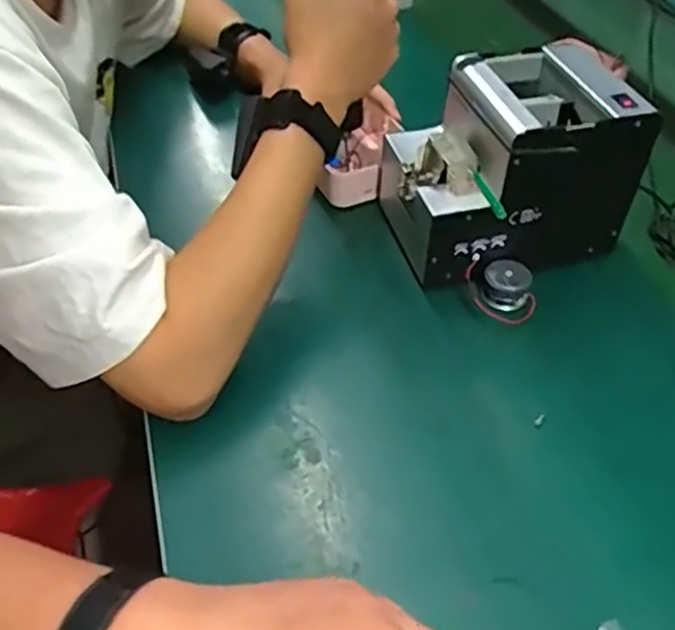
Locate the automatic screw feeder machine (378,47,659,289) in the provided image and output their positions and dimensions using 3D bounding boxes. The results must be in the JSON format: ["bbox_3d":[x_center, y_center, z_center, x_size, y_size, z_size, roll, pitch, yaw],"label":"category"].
[{"bbox_3d":[0.146,-0.126,0.595,0.187,0.145,0.132,-8,46,-8],"label":"automatic screw feeder machine"}]

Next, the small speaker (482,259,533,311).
[{"bbox_3d":[0.142,-0.025,0.578,0.036,0.022,0.039,19,48,17],"label":"small speaker"}]

